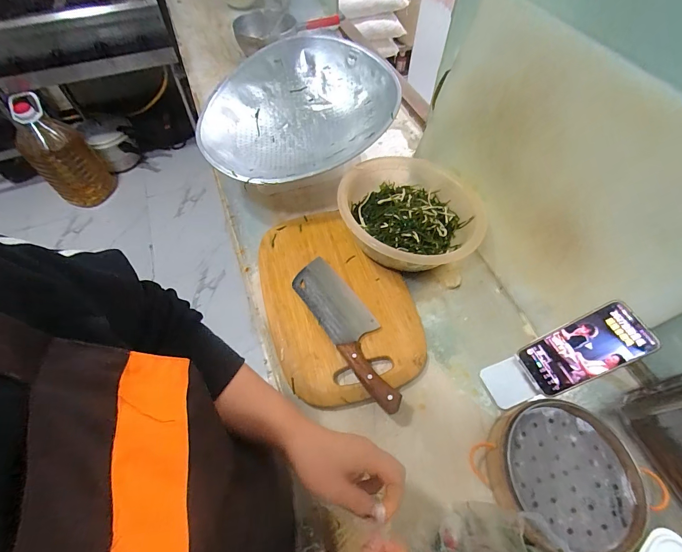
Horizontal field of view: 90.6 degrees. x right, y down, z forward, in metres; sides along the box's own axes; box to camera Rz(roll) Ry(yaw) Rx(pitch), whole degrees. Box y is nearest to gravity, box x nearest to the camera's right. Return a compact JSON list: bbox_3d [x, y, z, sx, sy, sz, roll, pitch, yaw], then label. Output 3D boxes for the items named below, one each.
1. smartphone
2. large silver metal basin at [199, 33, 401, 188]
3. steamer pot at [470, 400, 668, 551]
[{"bbox_3d":[0.316,0.096,0.441,0.144,0.007,0.070,-38,57,23],"label":"smartphone"},{"bbox_3d":[-0.108,-0.357,0.737,0.411,0.093,0.388,-2,62,3],"label":"large silver metal basin"},{"bbox_3d":[0.287,0.256,0.436,0.169,0.049,0.183,0,58,0],"label":"steamer pot"}]

